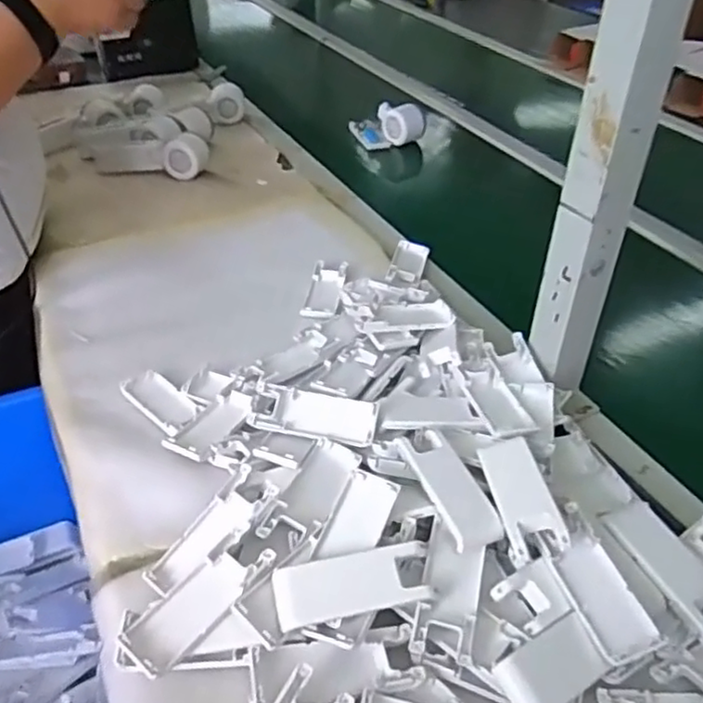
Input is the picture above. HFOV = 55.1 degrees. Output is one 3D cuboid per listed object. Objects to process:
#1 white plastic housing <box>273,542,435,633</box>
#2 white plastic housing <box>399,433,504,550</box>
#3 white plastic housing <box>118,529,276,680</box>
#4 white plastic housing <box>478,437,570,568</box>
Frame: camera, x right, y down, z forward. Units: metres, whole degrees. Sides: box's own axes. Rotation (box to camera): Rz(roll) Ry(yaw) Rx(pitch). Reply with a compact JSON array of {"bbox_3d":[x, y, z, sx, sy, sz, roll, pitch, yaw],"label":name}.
[{"bbox_3d":[0.001,0.151,0.439,0.100,0.005,0.039,-9,55,-11],"label":"white plastic housing"},{"bbox_3d":[0.072,0.102,0.504,0.039,0.019,0.096,-15,42,-20],"label":"white plastic housing"},{"bbox_3d":[-0.099,0.162,0.440,0.040,0.019,0.101,31,47,30],"label":"white plastic housing"},{"bbox_3d":[0.124,0.106,0.489,0.039,0.023,0.096,-27,37,11],"label":"white plastic housing"}]

